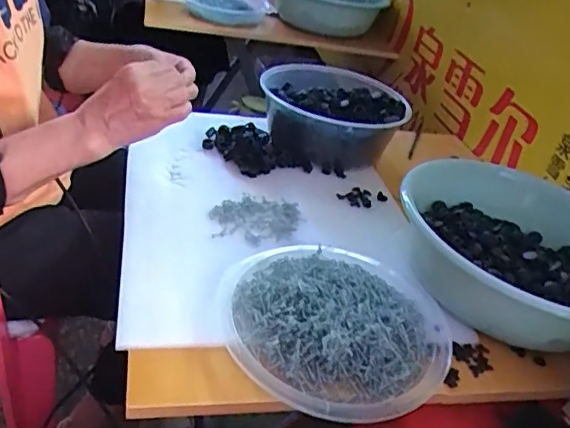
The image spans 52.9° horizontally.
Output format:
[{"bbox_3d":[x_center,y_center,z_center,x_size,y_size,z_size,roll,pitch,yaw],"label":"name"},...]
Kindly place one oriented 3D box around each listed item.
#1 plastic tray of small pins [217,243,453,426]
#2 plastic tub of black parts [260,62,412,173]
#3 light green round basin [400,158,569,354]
[{"bbox_3d":[0.056,0.104,0.587,0.235,0.046,0.232,1,35,-16],"label":"plastic tray of small pins"},{"bbox_3d":[0.069,-0.153,0.914,0.197,0.107,0.197,8,33,-5],"label":"plastic tub of black parts"},{"bbox_3d":[0.263,0.031,0.669,0.258,0.089,0.227,20,34,12],"label":"light green round basin"}]

